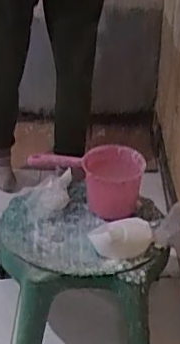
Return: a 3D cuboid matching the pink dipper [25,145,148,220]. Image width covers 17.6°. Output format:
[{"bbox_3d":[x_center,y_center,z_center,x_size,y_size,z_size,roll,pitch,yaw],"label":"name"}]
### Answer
[{"bbox_3d":[-0.007,0.020,1.292,0.236,0.139,0.135,-1,28,-6],"label":"pink dipper"}]

